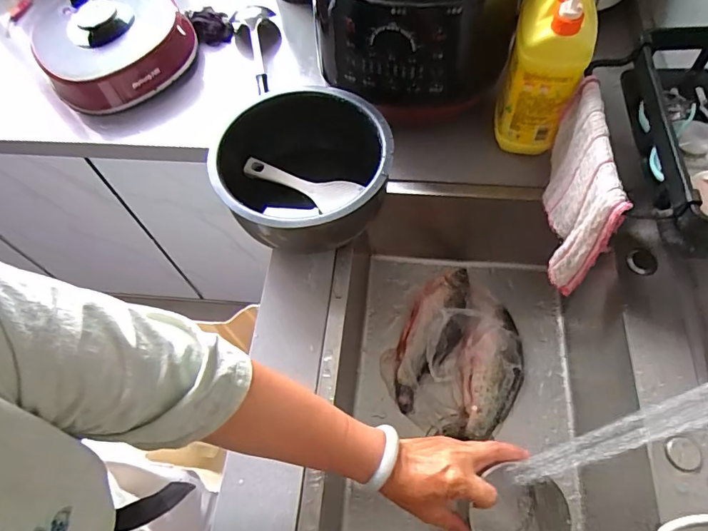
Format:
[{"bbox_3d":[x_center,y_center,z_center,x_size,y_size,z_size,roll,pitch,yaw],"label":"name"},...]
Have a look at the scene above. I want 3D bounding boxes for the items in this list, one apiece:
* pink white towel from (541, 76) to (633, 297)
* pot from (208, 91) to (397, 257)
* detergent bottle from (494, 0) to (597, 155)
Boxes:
[{"bbox_3d":[0.280,-0.099,0.591,0.036,0.163,0.210,0,62,4],"label":"pink white towel"},{"bbox_3d":[-0.066,-0.112,0.643,0.226,0.146,0.226,-2,62,3],"label":"pot"},{"bbox_3d":[0.259,-0.285,0.623,0.086,0.249,0.132,13,63,10],"label":"detergent bottle"}]

